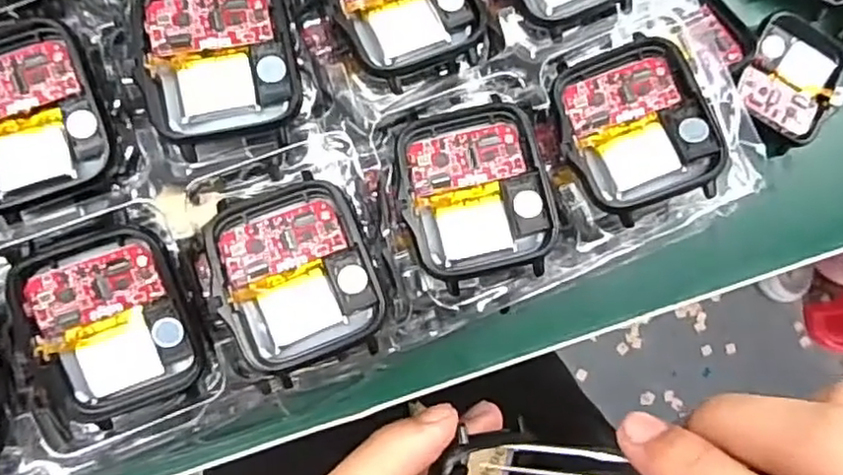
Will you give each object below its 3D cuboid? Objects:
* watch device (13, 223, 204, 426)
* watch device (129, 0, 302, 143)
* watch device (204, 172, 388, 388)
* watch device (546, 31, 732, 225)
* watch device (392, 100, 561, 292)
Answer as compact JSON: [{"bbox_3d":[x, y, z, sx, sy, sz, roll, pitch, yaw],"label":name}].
[{"bbox_3d":[-0.075,0.021,0.163,0.037,0.012,0.043,-17,89,-9],"label":"watch device"},{"bbox_3d":[-0.051,-0.047,0.167,0.038,0.009,0.043,-10,88,-9],"label":"watch device"},{"bbox_3d":[-0.031,0.009,0.165,0.038,0.008,0.046,-22,90,-9],"label":"watch device"},{"bbox_3d":[0.057,-0.030,0.177,0.037,0.013,0.045,-17,89,-9],"label":"watch device"},{"bbox_3d":[0.014,-0.012,0.173,0.037,0.007,0.045,-11,88,-9],"label":"watch device"}]

